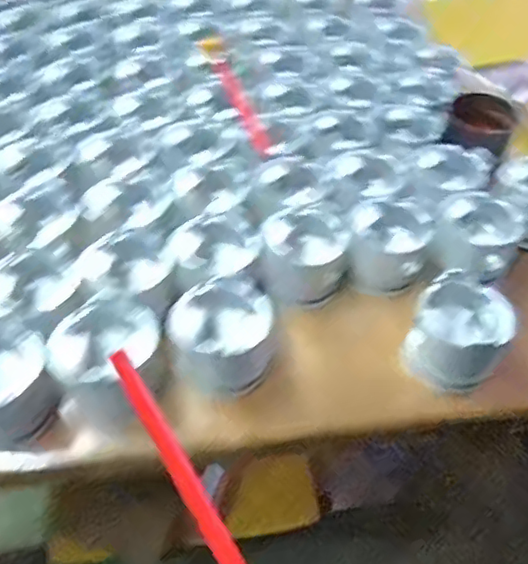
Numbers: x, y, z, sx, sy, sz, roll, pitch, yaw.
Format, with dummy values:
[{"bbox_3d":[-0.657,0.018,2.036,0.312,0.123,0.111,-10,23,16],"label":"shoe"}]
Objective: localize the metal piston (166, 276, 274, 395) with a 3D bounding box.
[{"bbox_3d":[-0.041,0.051,0.592,0.099,0.074,0.099,4,49,2],"label":"metal piston"}]

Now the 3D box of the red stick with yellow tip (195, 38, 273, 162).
[{"bbox_3d":[-0.042,-0.260,0.823,0.037,0.023,0.277,-12,50,-11],"label":"red stick with yellow tip"}]

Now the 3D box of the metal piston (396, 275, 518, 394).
[{"bbox_3d":[0.194,0.060,0.606,0.088,0.086,0.101,30,55,23],"label":"metal piston"}]

